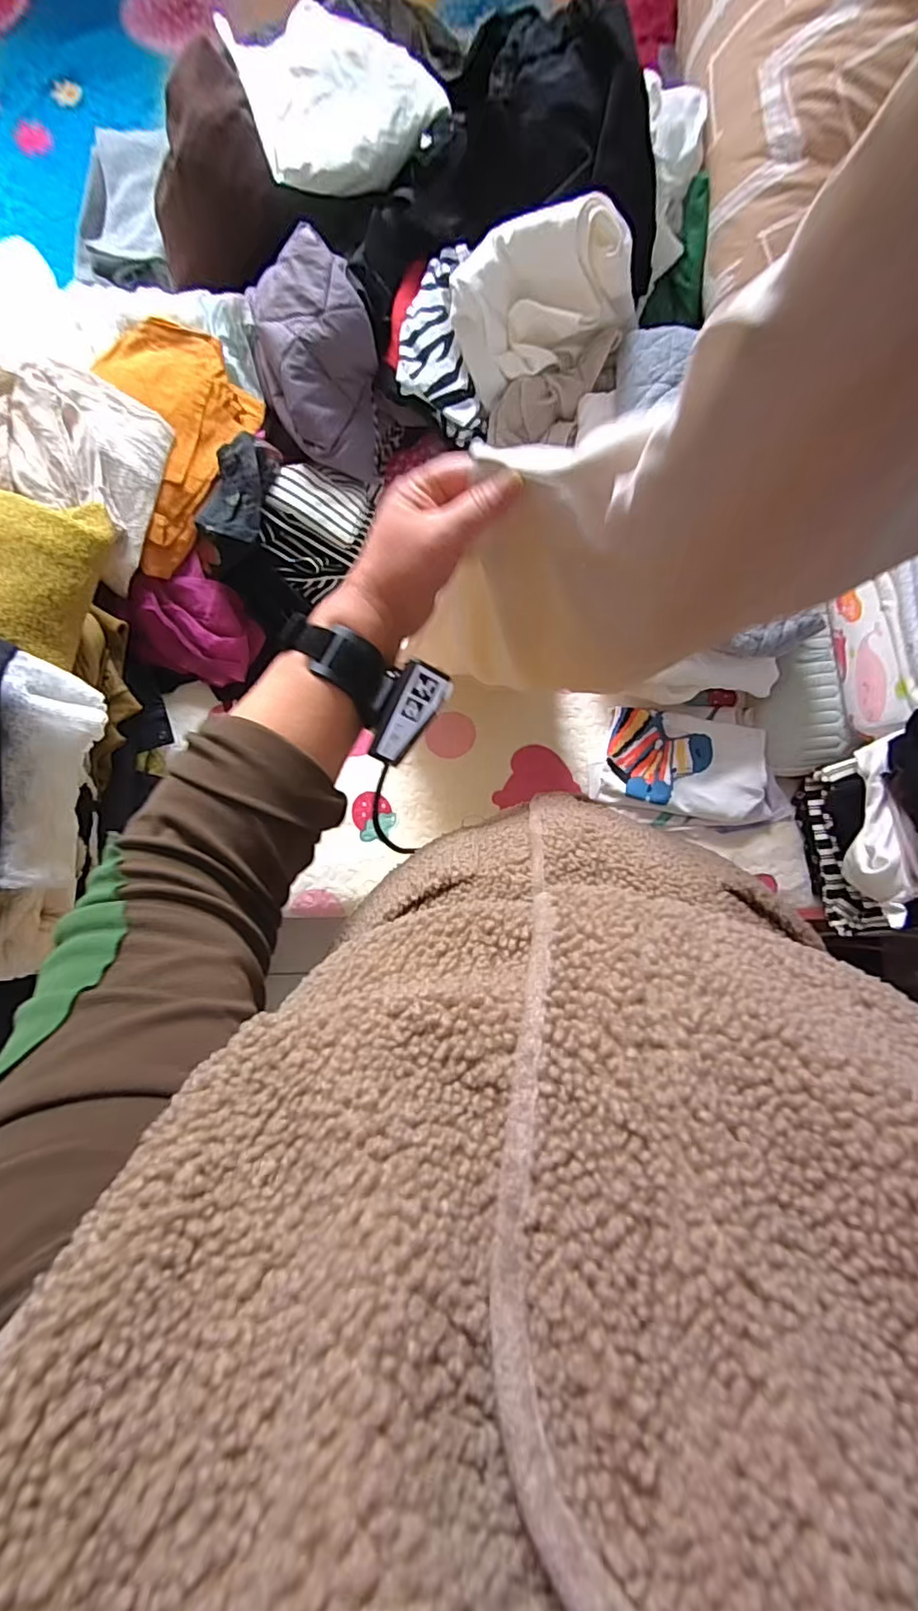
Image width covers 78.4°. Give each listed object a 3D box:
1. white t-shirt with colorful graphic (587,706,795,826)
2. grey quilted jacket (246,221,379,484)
[{"bbox_3d":[0.374,-0.053,0.893,0.314,0.048,0.178,12,84,1],"label":"white t-shirt with colorful graphic"},{"bbox_3d":[-0.200,-0.639,0.804,0.161,0.147,0.236,-17,85,-2],"label":"grey quilted jacket"}]

